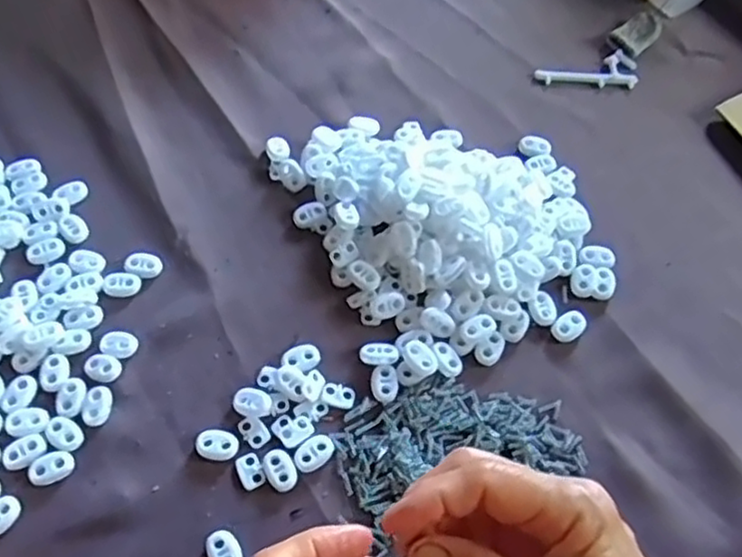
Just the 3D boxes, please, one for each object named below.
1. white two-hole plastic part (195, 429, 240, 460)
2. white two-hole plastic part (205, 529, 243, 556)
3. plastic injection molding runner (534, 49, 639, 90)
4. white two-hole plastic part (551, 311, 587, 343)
[{"bbox_3d":[-0.083,0.089,0.384,0.023,0.004,0.016,15,60,8],"label":"white two-hole plastic part"},{"bbox_3d":[-0.074,0.139,0.361,0.016,0.004,0.023,-27,64,-16],"label":"white two-hole plastic part"},{"bbox_3d":[0.163,-0.160,0.542,0.075,0.007,0.034,2,59,0],"label":"plastic injection molding runner"},{"bbox_3d":[0.119,0.029,0.427,0.021,0.006,0.015,-27,63,-16],"label":"white two-hole plastic part"}]

